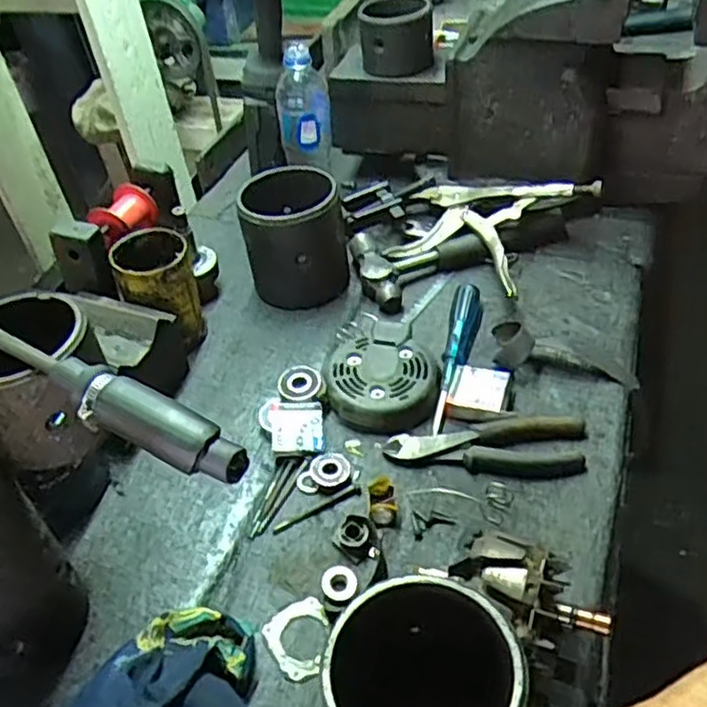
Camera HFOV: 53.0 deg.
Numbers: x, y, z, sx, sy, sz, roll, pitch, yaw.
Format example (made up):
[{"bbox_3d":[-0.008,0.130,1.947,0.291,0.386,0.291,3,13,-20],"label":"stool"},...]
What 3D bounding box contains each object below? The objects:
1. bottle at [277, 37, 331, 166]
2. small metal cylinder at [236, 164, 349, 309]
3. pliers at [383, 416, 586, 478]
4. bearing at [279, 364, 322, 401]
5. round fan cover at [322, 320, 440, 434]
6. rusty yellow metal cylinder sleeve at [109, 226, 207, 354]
[{"bbox_3d":[-0.059,-0.290,0.854,0.065,0.148,0.053,-9,43,-2],"label":"bottle"},{"bbox_3d":[-0.065,-0.129,0.788,0.105,0.119,0.107,-9,43,-2],"label":"small metal cylinder"},{"bbox_3d":[0.118,0.085,0.628,0.171,0.019,0.052,-5,43,3],"label":"pliers"},{"bbox_3d":[-0.051,0.027,0.674,0.040,0.012,0.044,-4,43,4],"label":"bearing"},{"bbox_3d":[0.026,0.019,0.691,0.106,0.032,0.118,-2,43,6],"label":"round fan cover"},{"bbox_3d":[-0.200,-0.064,0.740,0.073,0.108,0.082,-14,43,-7],"label":"rusty yellow metal cylinder sleeve"}]

